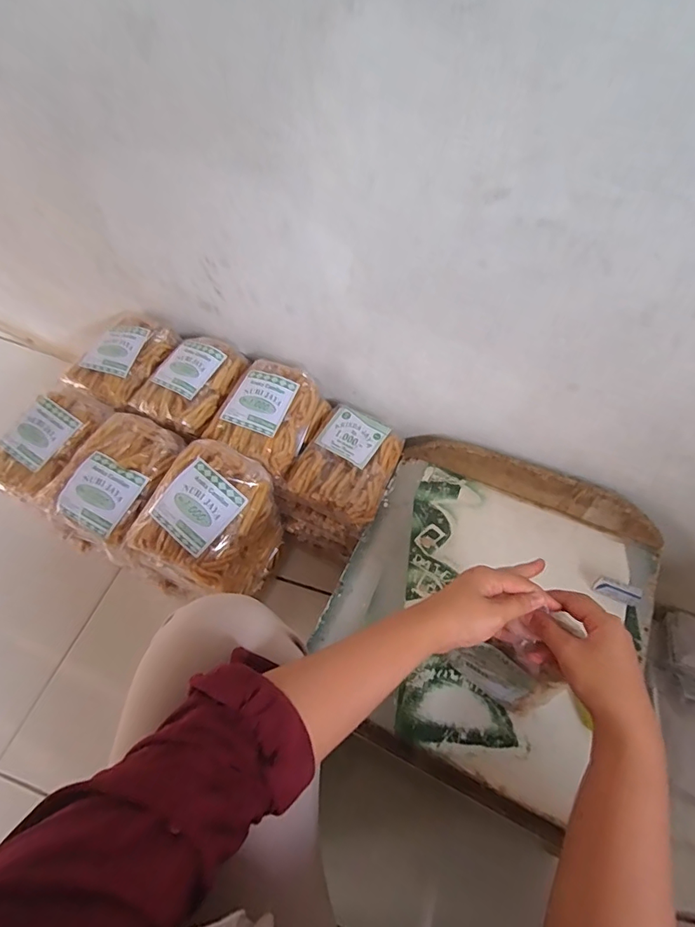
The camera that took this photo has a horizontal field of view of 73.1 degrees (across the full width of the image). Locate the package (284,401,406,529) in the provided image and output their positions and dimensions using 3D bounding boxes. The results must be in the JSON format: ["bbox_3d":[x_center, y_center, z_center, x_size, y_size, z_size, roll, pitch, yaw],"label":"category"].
[{"bbox_3d":[-0.001,-0.001,0.733,0.145,0.051,0.168,23,58,15],"label":"package"}]

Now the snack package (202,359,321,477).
[{"bbox_3d":[-0.132,-0.079,0.741,0.145,0.072,0.162,21,58,15],"label":"snack package"}]

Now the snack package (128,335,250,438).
[{"bbox_3d":[-0.256,-0.138,0.770,0.141,0.049,0.178,30,61,19],"label":"snack package"}]

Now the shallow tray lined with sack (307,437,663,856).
[{"bbox_3d":[0.182,0.182,0.614,0.383,0.085,0.411,24,59,16],"label":"shallow tray lined with sack"}]

